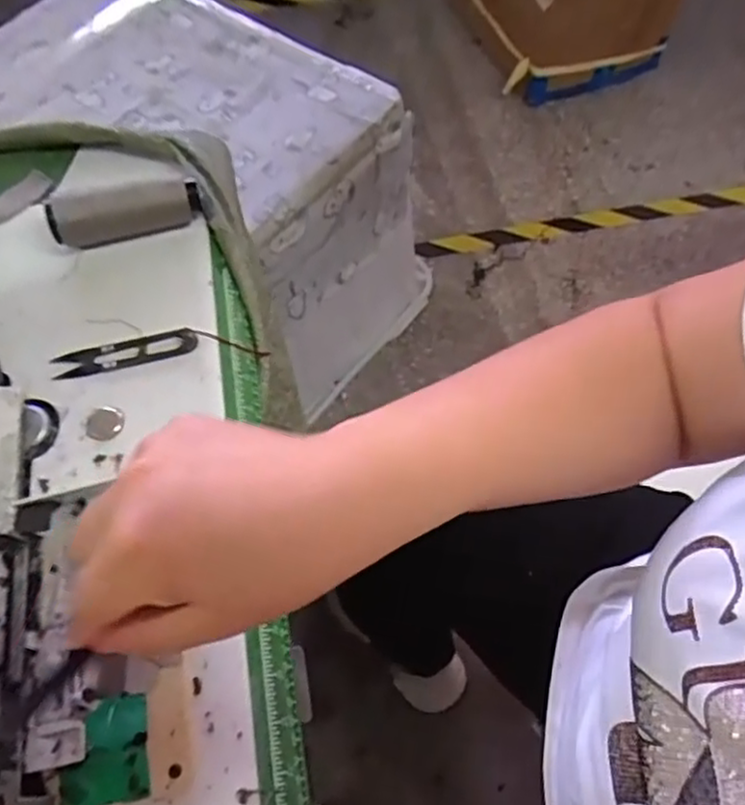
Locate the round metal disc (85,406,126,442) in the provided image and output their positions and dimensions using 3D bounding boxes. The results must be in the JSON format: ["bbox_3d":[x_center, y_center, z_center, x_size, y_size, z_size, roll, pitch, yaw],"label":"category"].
[{"bbox_3d":[-0.180,0.014,0.466,0.023,0.004,0.026,41,70,20],"label":"round metal disc"}]

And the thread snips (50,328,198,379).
[{"bbox_3d":[-0.173,-0.033,0.486,0.099,0.008,0.023,-11,62,-5],"label":"thread snips"}]

